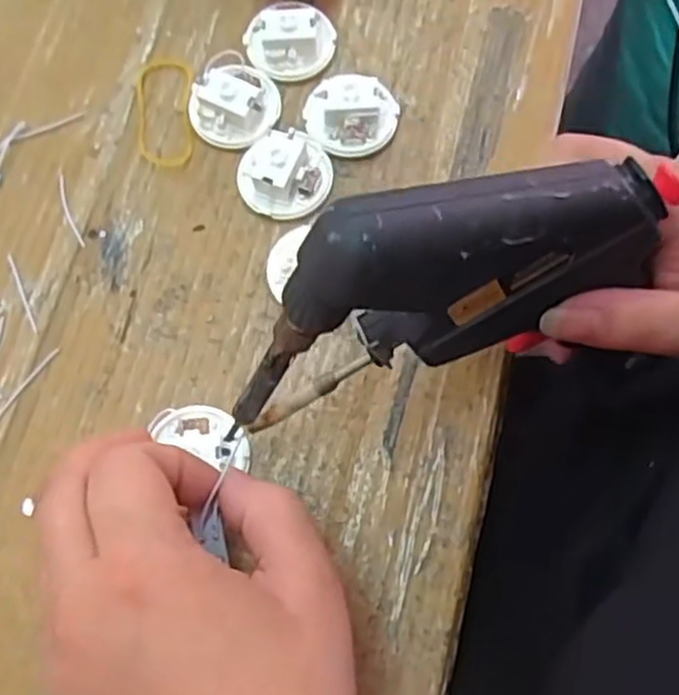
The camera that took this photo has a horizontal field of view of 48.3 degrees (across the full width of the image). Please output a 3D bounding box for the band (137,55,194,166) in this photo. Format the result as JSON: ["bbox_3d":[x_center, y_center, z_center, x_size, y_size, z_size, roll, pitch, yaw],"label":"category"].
[{"bbox_3d":[-0.075,-0.103,0.326,0.025,0.005,0.054,-6,73,-1],"label":"band"}]

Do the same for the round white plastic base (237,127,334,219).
[{"bbox_3d":[-0.023,-0.072,0.309,0.038,0.018,0.034,3,73,2],"label":"round white plastic base"}]

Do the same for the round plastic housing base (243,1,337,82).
[{"bbox_3d":[-0.020,-0.133,0.325,0.036,0.020,0.031,-40,76,-10],"label":"round plastic housing base"}]

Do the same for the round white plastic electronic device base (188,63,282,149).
[{"bbox_3d":[-0.044,-0.105,0.319,0.038,0.018,0.036,0,73,1],"label":"round white plastic electronic device base"}]

